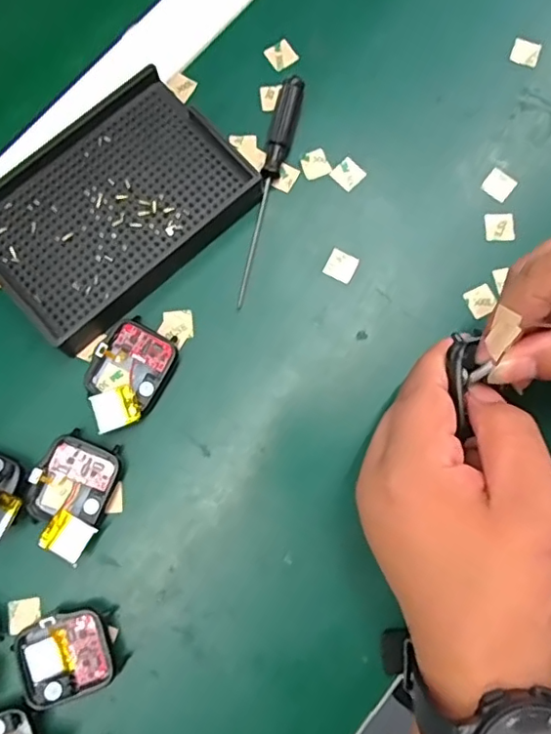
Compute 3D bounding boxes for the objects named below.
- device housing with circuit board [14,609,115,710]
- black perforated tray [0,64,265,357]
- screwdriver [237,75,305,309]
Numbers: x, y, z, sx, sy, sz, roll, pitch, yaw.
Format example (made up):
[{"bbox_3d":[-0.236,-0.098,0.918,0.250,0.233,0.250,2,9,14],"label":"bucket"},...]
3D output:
[{"bbox_3d":[-0.099,0.136,0.268,0.041,0.013,0.038,-17,79,-3],"label":"device housing with circuit board"},{"bbox_3d":[-0.088,-0.086,0.304,0.135,0.022,0.097,-40,81,-7],"label":"black perforated tray"},{"bbox_3d":[-0.005,-0.097,0.309,0.013,0.014,0.129,13,79,3],"label":"screwdriver"}]

